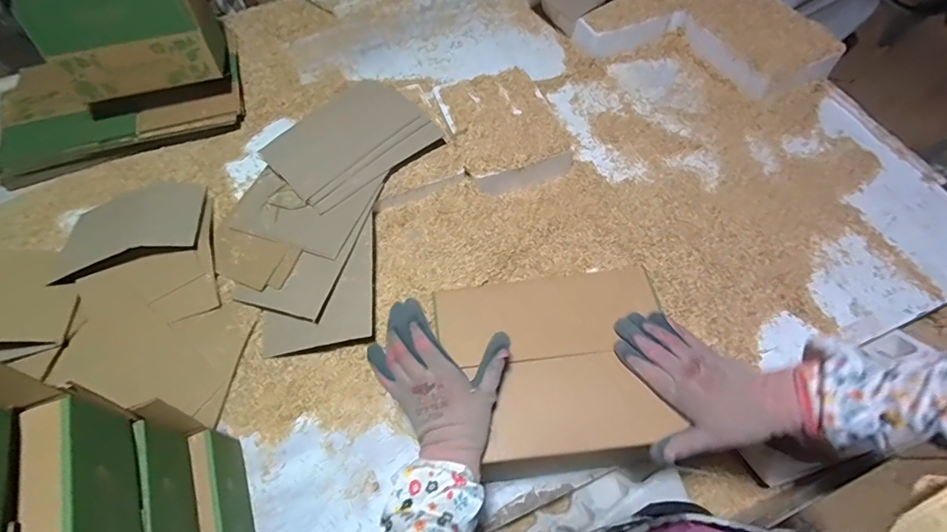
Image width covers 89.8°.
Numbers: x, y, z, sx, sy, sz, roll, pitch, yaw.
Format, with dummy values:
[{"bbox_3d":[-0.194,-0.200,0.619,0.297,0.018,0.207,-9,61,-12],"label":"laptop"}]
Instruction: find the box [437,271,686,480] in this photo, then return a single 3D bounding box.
[{"bbox_3d":[0.091,0.103,0.494,0.231,0.032,0.194,-8,59,-4],"label":"box"}]

